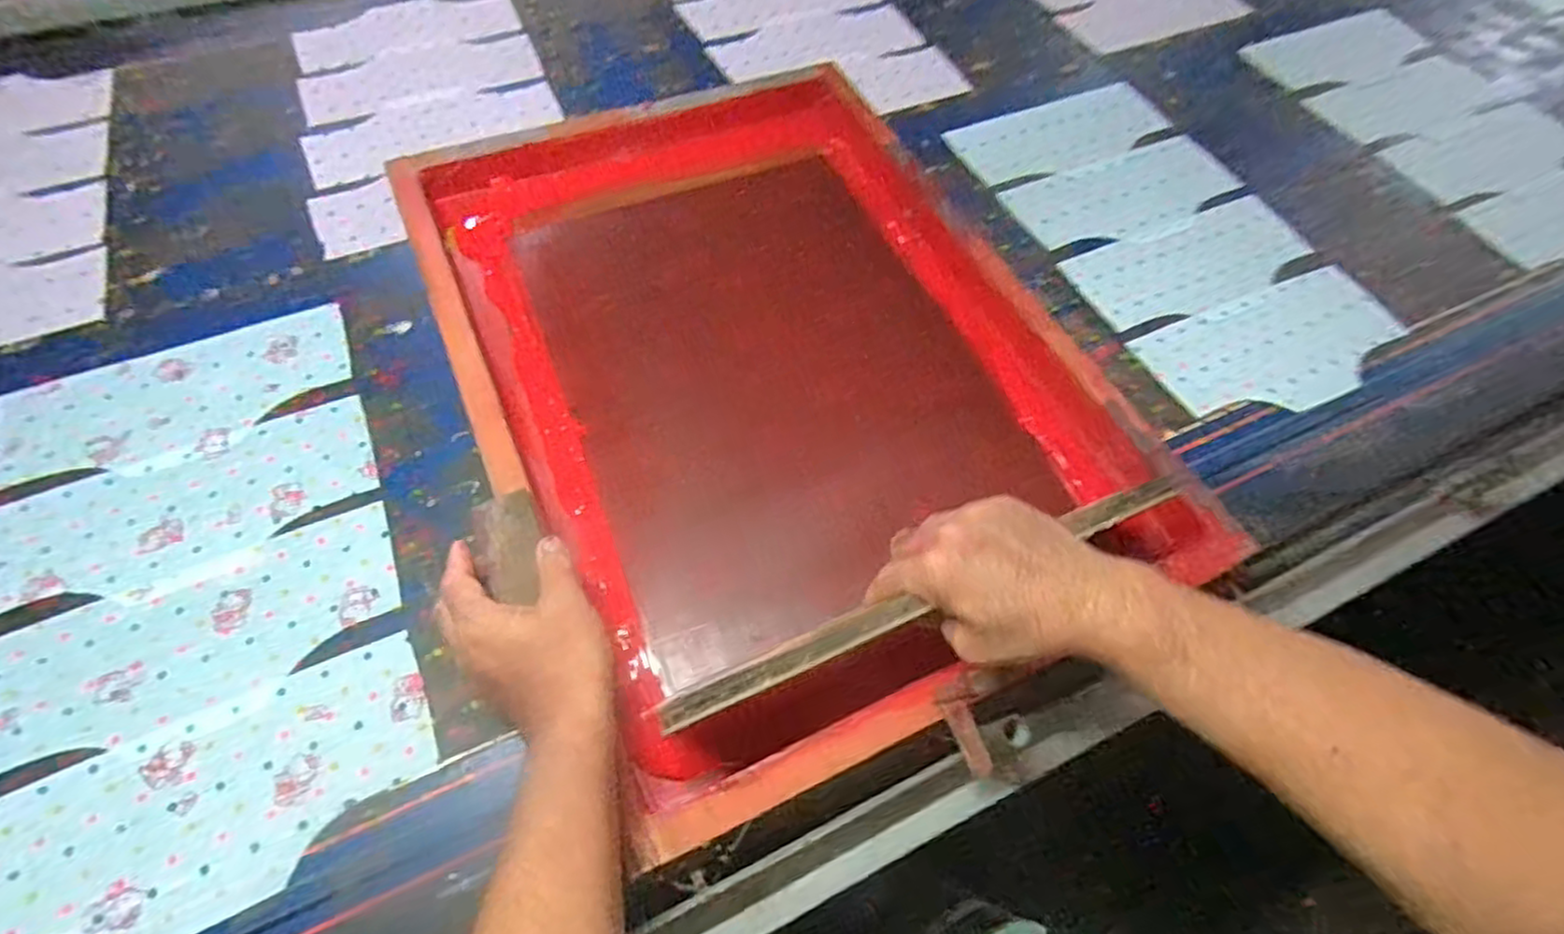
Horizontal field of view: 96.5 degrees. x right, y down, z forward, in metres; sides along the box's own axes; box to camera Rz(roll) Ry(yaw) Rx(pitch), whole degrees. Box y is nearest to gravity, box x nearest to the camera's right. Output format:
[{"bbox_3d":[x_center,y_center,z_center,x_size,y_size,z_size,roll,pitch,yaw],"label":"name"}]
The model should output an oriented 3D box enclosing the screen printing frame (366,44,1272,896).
[{"bbox_3d":[-0.012,-0.104,0.648,0.506,0.069,0.723,-22,64,-15],"label":"screen printing frame"}]

